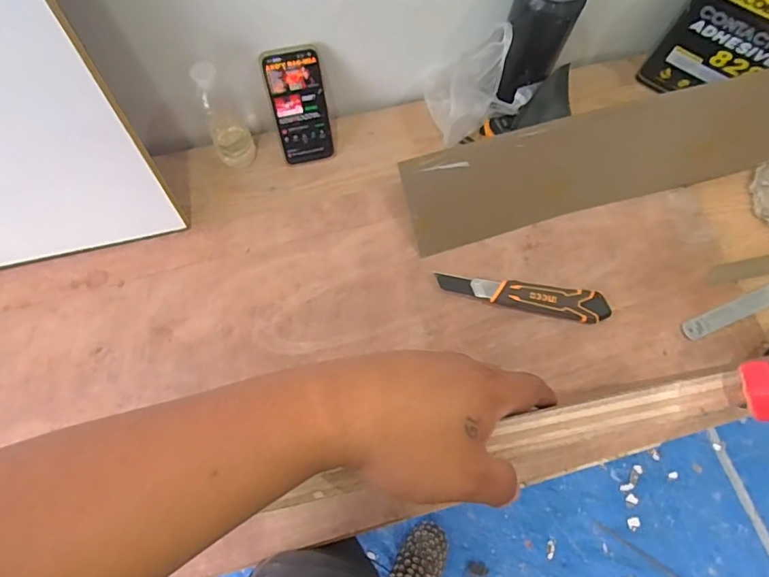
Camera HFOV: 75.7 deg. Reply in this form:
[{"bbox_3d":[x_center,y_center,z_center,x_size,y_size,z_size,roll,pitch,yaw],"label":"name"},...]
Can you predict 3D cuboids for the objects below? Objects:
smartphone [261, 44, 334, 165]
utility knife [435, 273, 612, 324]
[{"bbox_3d":[-0.119,-0.257,0.711,0.077,0.170,0.013,-17,48,-11],"label":"smartphone"},{"bbox_3d":[0.198,0.010,0.705,0.242,0.024,0.044,11,73,2],"label":"utility knife"}]

